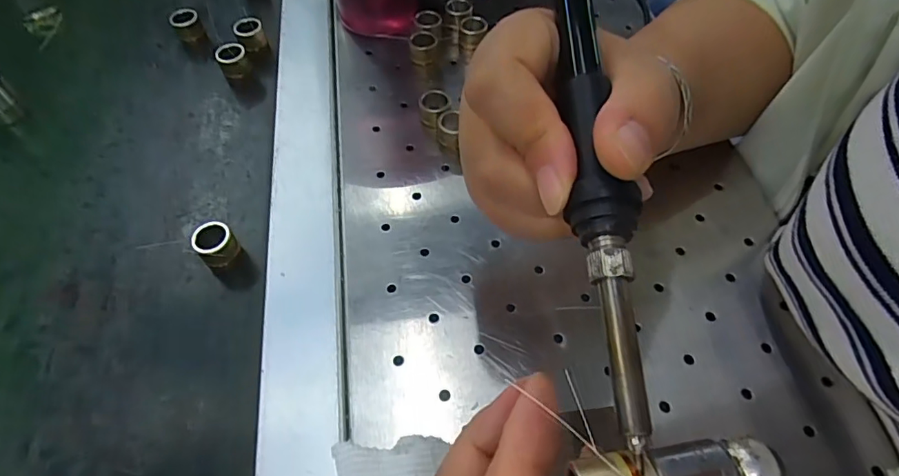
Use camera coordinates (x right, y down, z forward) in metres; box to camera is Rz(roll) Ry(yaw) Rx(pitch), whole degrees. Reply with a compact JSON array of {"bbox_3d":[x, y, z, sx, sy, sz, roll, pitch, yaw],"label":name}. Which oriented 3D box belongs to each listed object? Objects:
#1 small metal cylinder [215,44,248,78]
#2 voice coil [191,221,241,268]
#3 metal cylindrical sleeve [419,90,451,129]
[{"bbox_3d":[-0.150,-0.122,0.362,0.020,0.022,0.019,-21,58,-11],"label":"small metal cylinder"},{"bbox_3d":[-0.123,0.005,0.275,0.021,0.020,0.019,37,66,24],"label":"voice coil"},{"bbox_3d":[-0.008,-0.080,0.326,0.018,0.021,0.022,28,62,19],"label":"metal cylindrical sleeve"}]

